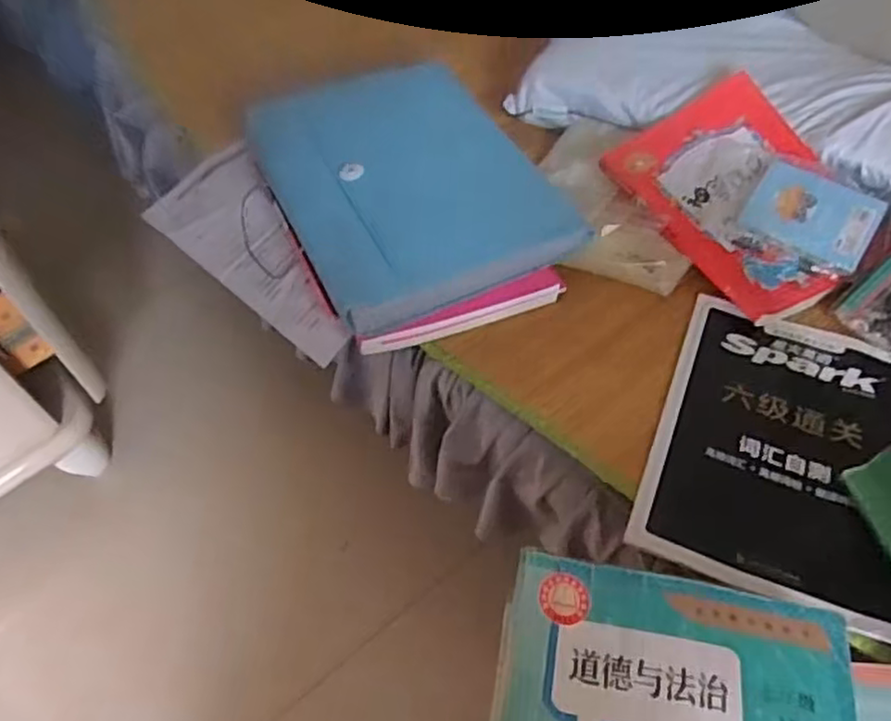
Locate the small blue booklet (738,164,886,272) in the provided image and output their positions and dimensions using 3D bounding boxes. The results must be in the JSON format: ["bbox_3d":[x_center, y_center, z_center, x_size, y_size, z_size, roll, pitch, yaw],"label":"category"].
[{"bbox_3d":[0.339,-0.137,0.635,0.106,0.008,0.090,25,72,17],"label":"small blue booklet"}]

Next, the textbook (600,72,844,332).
[{"bbox_3d":[0.280,-0.157,0.650,0.170,0.018,0.234,-28,65,-7],"label":"textbook"}]

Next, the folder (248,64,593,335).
[{"bbox_3d":[-0.040,-0.175,0.671,0.236,0.022,0.291,-25,67,-15],"label":"folder"}]

